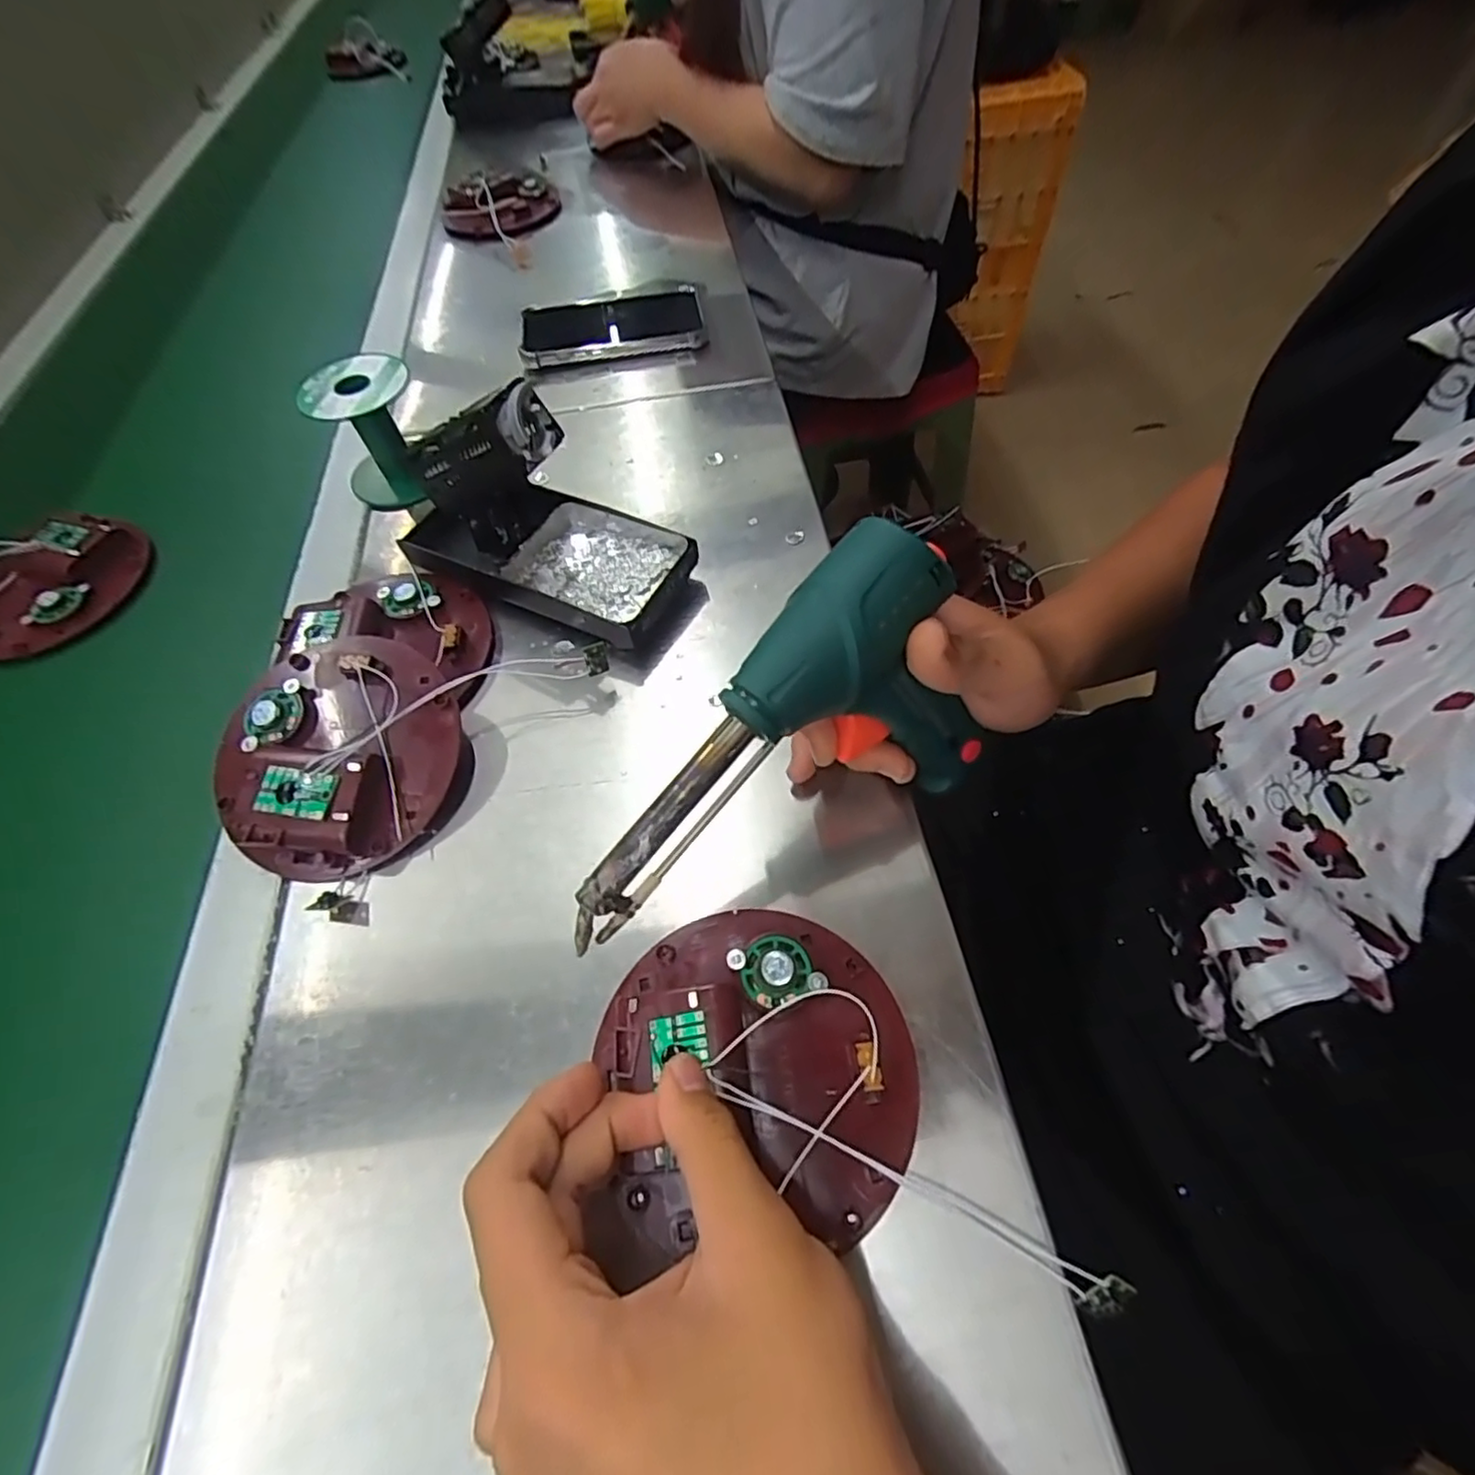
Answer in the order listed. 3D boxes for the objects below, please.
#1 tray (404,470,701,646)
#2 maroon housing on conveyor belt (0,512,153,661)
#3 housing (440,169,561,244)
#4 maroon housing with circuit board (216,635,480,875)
[{"bbox_3d":[-0.109,-0.110,0.387,0.167,0.032,0.085,24,64,18],"label":"tray"},{"bbox_3d":[-0.442,-0.098,0.410,0.117,0.027,0.093,-30,61,-13],"label":"maroon housing on conveyor belt"},{"bbox_3d":[-0.243,-0.544,0.666,0.125,0.031,0.094,-18,59,-6],"label":"housing"},{"bbox_3d":[-0.197,0.007,0.321,0.114,0.035,0.117,-2,59,3],"label":"maroon housing with circuit board"}]

